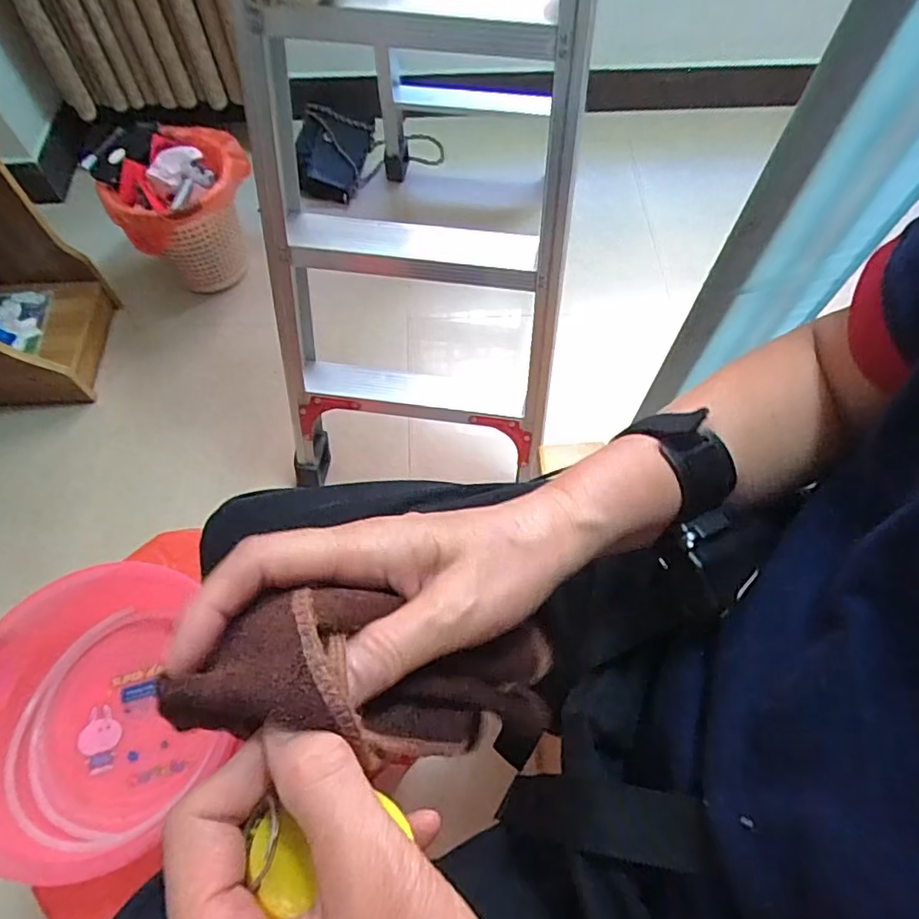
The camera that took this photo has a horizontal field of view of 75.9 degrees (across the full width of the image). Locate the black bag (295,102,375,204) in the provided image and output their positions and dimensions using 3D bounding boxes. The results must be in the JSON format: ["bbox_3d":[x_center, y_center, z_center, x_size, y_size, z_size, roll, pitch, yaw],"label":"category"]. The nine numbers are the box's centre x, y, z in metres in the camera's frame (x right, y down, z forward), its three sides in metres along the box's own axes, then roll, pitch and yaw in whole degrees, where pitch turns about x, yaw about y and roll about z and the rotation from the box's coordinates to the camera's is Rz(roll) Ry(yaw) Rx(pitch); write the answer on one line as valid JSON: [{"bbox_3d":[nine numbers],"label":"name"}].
[{"bbox_3d":[-0.280,-0.677,1.324,0.160,0.111,0.182,2,62,0],"label":"black bag"}]

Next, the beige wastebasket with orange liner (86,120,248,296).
[{"bbox_3d":[-0.517,-0.475,1.122,0.239,0.254,0.216,-26,66,-14],"label":"beige wastebasket with orange liner"}]

